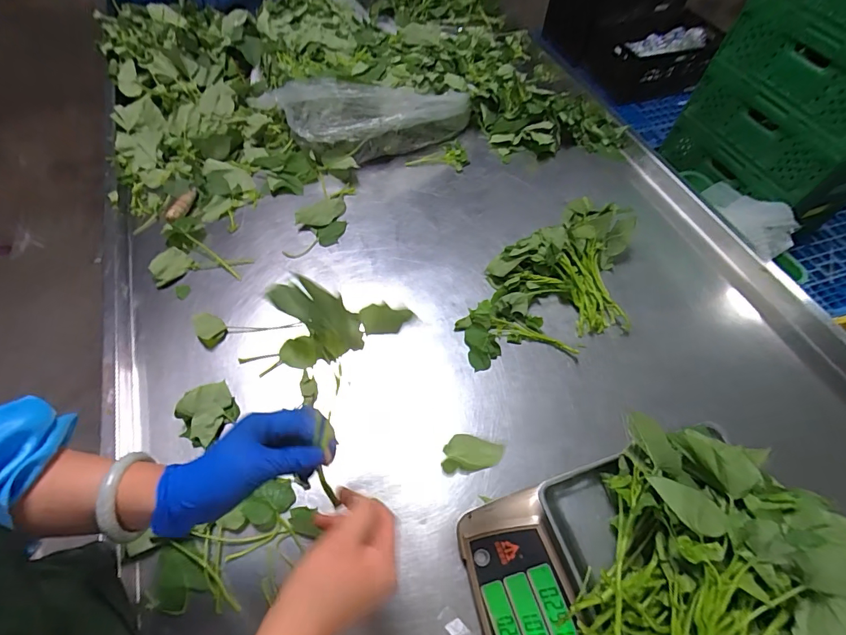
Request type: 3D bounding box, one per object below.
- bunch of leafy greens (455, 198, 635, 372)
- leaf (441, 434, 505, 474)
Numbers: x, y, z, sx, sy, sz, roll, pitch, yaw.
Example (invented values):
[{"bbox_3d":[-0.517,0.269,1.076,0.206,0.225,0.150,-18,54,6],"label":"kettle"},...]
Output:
[{"bbox_3d":[0.224,-0.052,0.709,0.365,0.094,0.226,-34,65,-21],"label":"bunch of leafy greens"},{"bbox_3d":[0.052,0.140,0.433,0.062,0.021,0.036,0,58,-2],"label":"leaf"}]

